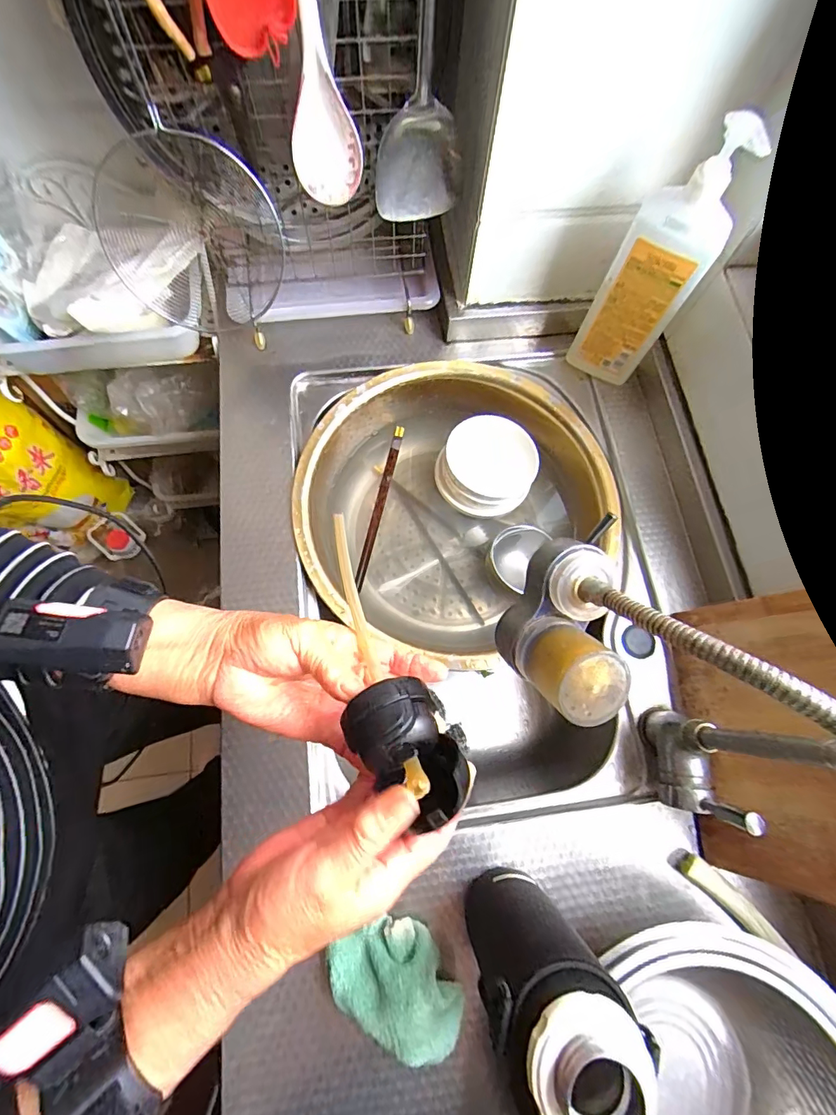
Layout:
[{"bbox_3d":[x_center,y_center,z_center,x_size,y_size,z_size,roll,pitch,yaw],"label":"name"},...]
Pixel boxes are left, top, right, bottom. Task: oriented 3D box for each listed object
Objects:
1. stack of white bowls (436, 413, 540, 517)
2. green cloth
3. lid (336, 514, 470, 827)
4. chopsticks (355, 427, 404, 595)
[{"bbox_3d":[0.095,-0.124,0.625,0.123,0.054,0.127,25,74,6],"label":"stack of white bowls"},{"bbox_3d":[-0.018,0.371,0.392,0.092,0.048,0.114,-32,77,-11],"label":"green cloth"},{"bbox_3d":[-0.035,0.055,0.320,0.057,0.045,0.240,-22,46,-8],"label":"lid"},{"bbox_3d":[-0.051,-0.071,0.622,0.012,0.014,0.242,12,73,2],"label":"chopsticks"}]

